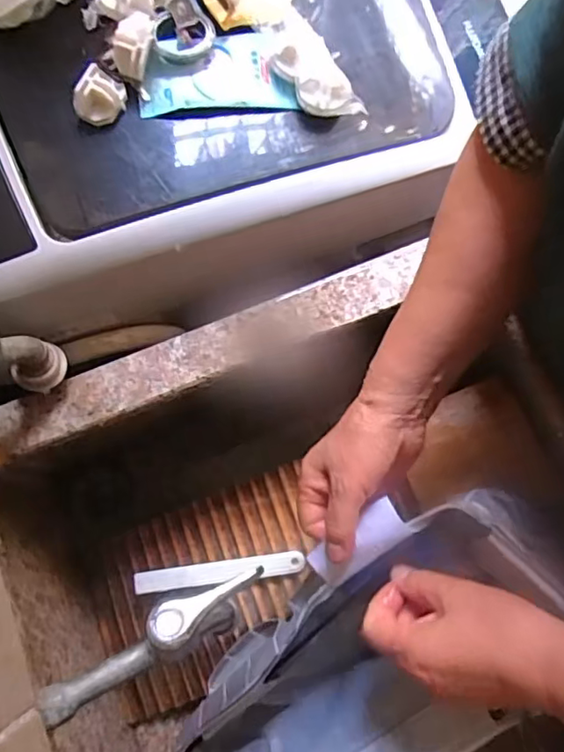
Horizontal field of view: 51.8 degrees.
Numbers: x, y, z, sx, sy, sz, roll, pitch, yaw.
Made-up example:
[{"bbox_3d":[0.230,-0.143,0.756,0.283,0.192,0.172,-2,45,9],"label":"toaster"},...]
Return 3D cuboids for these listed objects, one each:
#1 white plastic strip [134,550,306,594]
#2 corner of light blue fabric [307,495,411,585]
[{"bbox_3d":[-0.061,0.188,0.557,0.163,0.005,0.021,-9,71,5],"label":"white plastic strip"},{"bbox_3d":[0.053,0.123,0.421,0.079,0.013,0.029,-44,72,22],"label":"corner of light blue fabric"}]

